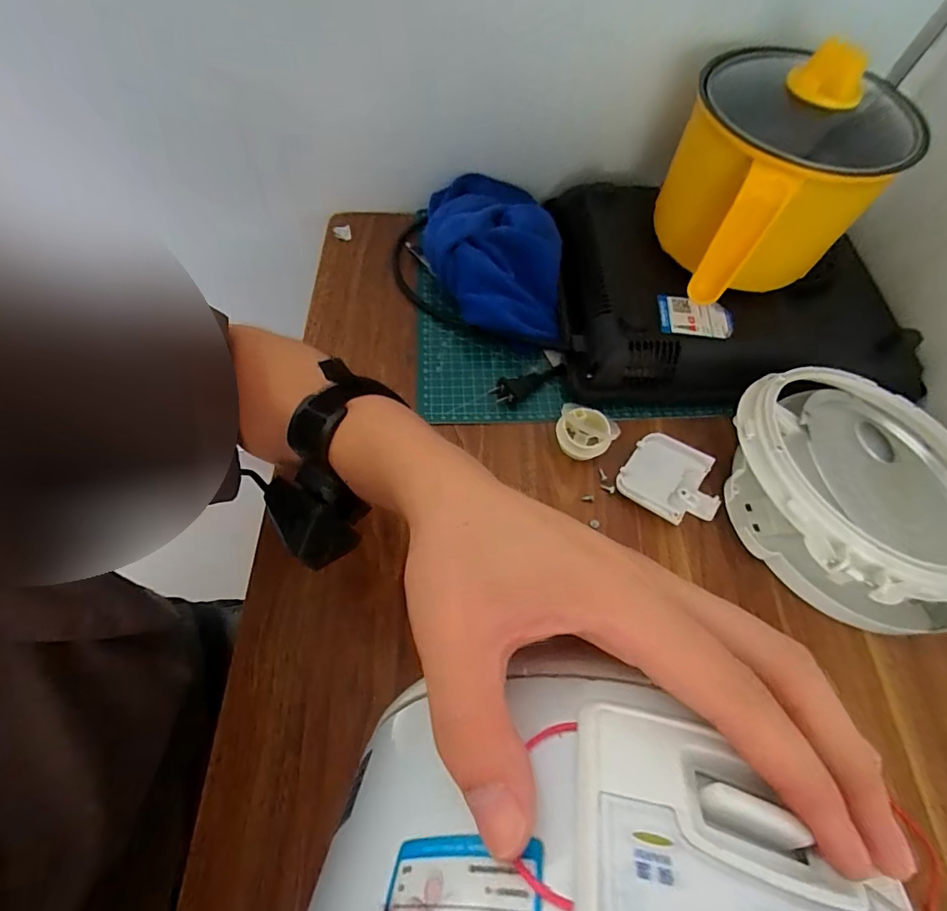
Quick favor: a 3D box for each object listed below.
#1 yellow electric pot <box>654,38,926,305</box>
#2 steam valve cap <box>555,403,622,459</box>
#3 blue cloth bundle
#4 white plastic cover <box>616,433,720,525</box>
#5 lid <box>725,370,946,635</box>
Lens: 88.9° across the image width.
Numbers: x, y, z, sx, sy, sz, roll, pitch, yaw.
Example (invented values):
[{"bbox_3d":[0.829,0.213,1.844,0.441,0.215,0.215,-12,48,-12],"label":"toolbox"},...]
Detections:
[{"bbox_3d":[0.245,-0.229,0.412,0.157,0.164,0.203,27,64,11],"label":"yellow electric pot"},{"bbox_3d":[0.099,-0.019,0.421,0.051,0.015,0.046,12,62,3],"label":"steam valve cap"},{"bbox_3d":[0.017,-0.201,0.493,0.124,0.068,0.207,-10,63,-8],"label":"blue cloth bundle"},{"bbox_3d":[0.170,0.023,0.413,0.079,0.016,0.070,35,66,15],"label":"white plastic cover"},{"bbox_3d":[0.299,0.026,0.375,0.192,0.075,0.197,1,62,-2],"label":"lid"}]

